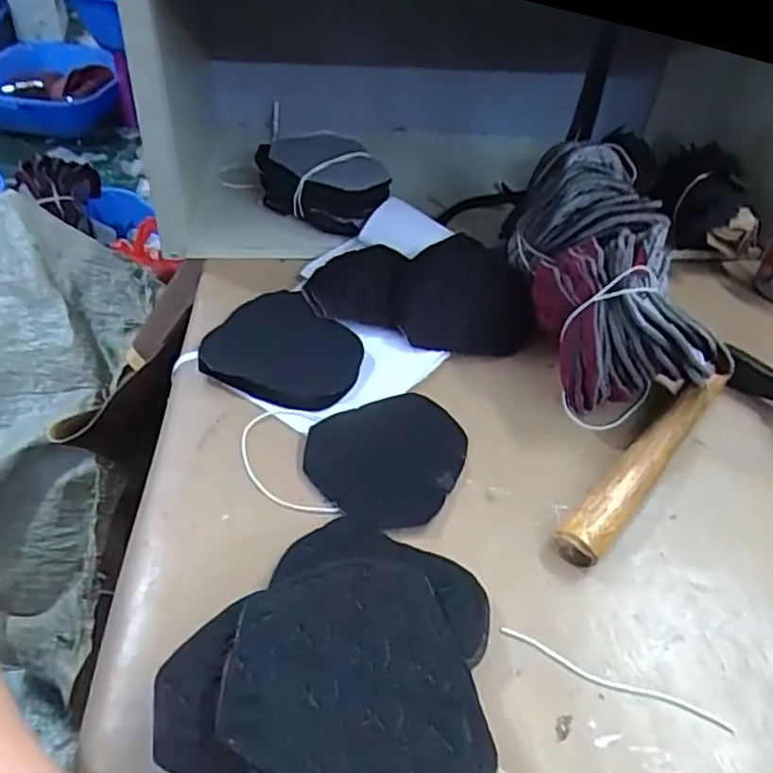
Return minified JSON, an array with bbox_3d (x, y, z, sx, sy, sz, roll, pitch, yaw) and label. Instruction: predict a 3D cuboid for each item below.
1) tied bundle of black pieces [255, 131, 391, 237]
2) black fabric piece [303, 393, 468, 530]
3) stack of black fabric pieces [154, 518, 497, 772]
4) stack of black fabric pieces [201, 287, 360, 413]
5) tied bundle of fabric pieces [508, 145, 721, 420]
[{"bbox_3d":[-0.057,-0.187,0.579,0.124,0.063,0.071,25,46,18],"label":"tied bundle of black pieces"},{"bbox_3d":[0.004,0.042,0.383,0.096,0.005,0.091,4,43,-4],"label":"black fabric piece"},{"bbox_3d":[-0.020,0.116,0.273,0.128,0.039,0.147,12,43,5],"label":"stack of black fabric pieces"},{"bbox_3d":[-0.073,-0.028,0.452,0.111,0.016,0.098,23,45,16],"label":"stack of black fabric pieces"},{"bbox_3d":[0.150,-0.085,0.444,0.090,0.089,0.204,-3,65,-11],"label":"tied bundle of fabric pieces"}]

